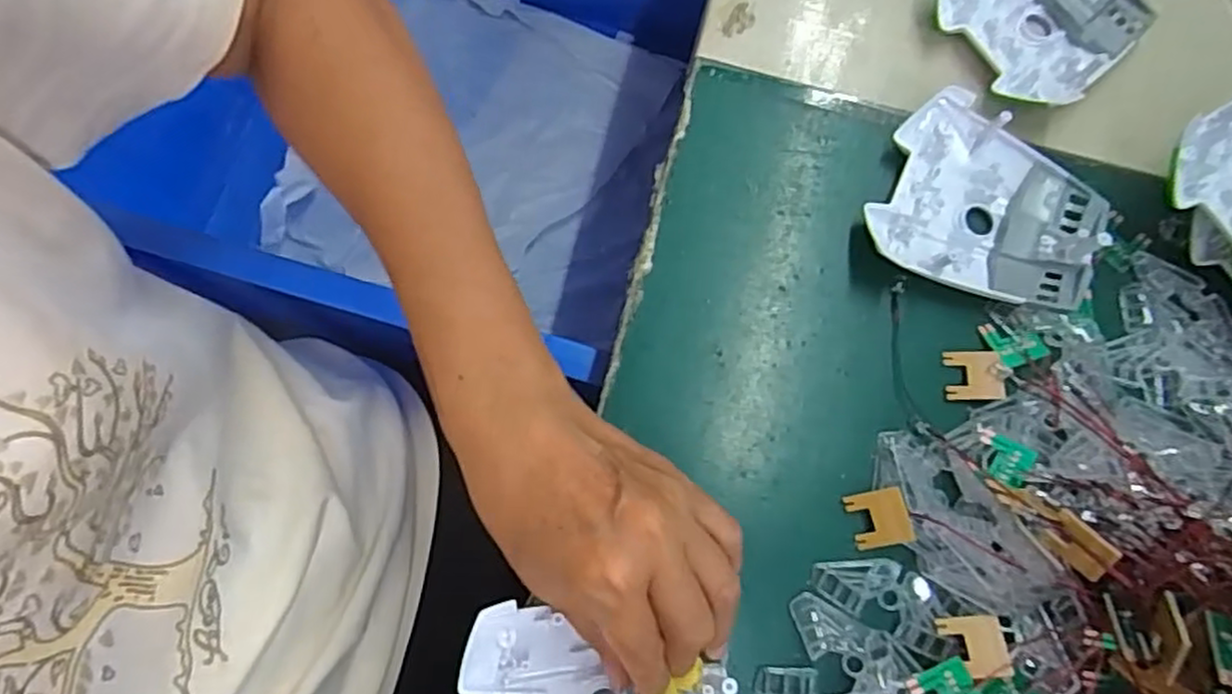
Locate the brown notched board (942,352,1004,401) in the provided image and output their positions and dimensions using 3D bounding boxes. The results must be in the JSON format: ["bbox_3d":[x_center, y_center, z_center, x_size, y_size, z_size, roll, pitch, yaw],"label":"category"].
[{"bbox_3d":[0.174,0.014,0.352,0.025,0.004,0.025,1,75,1],"label":"brown notched board"}]

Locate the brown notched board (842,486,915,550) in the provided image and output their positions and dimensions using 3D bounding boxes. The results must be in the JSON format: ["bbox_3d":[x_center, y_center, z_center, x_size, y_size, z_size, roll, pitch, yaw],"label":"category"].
[{"bbox_3d":[0.120,0.079,0.331,0.026,0.004,0.025,-19,79,26],"label":"brown notched board"}]

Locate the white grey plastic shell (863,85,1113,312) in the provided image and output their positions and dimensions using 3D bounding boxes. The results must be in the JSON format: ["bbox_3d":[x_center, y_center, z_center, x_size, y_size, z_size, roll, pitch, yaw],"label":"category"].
[{"bbox_3d":[0.189,-0.068,0.364,0.109,0.024,0.093,24,77,7],"label":"white grey plastic shell"}]

